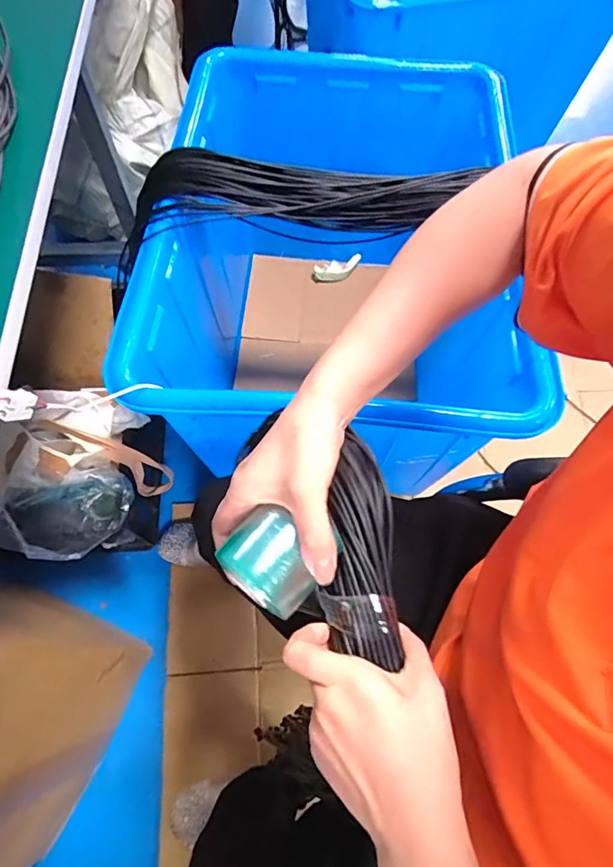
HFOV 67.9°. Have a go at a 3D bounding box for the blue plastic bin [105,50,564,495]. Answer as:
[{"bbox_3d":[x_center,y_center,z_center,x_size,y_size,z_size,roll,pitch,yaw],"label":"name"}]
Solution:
[{"bbox_3d":[0.055,-0.284,0.924,0.566,0.533,0.826,5,65,1],"label":"blue plastic bin"}]

